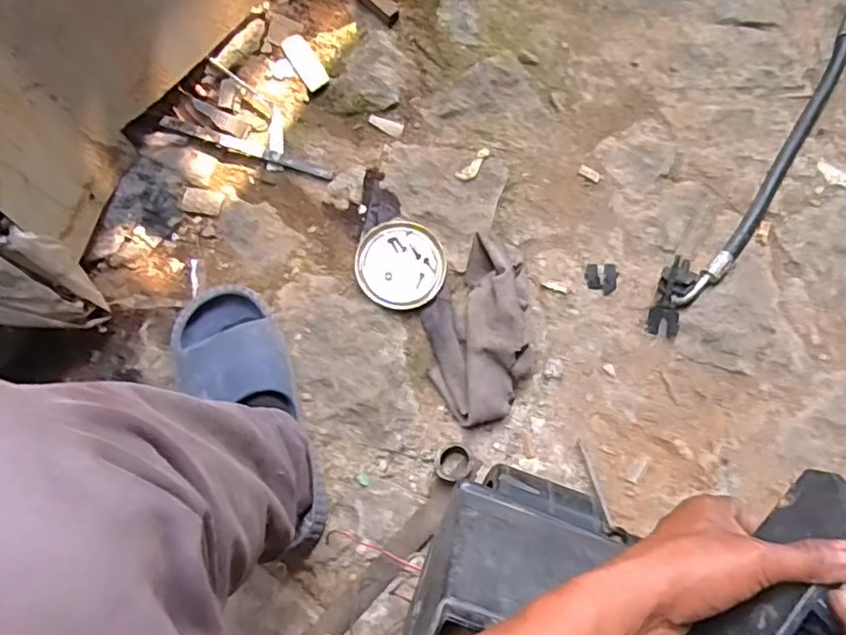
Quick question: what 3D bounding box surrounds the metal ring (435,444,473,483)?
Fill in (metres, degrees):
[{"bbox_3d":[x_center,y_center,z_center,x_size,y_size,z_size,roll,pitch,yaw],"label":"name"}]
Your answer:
[{"bbox_3d":[0.035,0.162,0.688,0.042,0.020,0.039,-18,80,-2],"label":"metal ring"}]

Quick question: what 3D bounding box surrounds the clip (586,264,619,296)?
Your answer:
[{"bbox_3d":[0.219,-0.047,0.757,0.038,0.006,0.038,10,80,3],"label":"clip"}]

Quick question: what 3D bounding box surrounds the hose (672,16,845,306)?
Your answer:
[{"bbox_3d":[0.449,-0.209,0.776,0.052,0.032,0.485,31,81,6],"label":"hose"}]

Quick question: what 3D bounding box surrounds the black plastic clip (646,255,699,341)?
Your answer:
[{"bbox_3d":[0.299,-0.023,0.739,0.038,0.021,0.095,17,94,4],"label":"black plastic clip"}]

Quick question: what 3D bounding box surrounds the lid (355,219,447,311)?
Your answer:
[{"bbox_3d":[-0.026,-0.062,0.734,0.103,0.018,0.102,0,79,1],"label":"lid"}]

